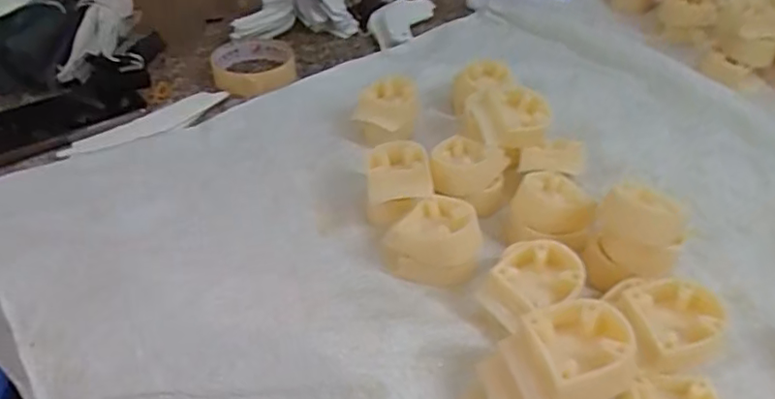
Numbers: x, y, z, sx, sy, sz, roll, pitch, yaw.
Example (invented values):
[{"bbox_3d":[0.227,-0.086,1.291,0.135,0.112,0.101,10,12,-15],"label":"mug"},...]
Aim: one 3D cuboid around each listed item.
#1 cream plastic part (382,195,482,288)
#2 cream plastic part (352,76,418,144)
[{"bbox_3d":[0.029,0.025,0.392,0.057,0.039,0.055,-9,42,-9],"label":"cream plastic part"},{"bbox_3d":[-0.001,-0.078,0.505,0.055,0.034,0.057,0,41,1],"label":"cream plastic part"}]

